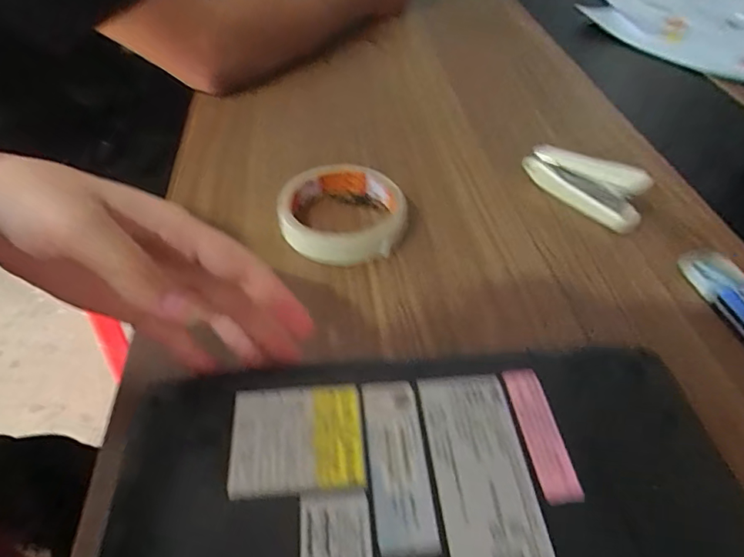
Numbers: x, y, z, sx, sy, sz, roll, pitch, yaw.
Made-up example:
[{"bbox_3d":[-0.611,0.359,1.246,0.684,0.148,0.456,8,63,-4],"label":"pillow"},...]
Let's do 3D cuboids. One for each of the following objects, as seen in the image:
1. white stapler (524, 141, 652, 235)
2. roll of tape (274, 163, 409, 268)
[{"bbox_3d":[0.161,-0.074,0.376,0.016,0.046,0.092,-31,55,-28],"label":"white stapler"},{"bbox_3d":[-0.020,-0.048,0.357,0.087,0.028,0.083,1,46,-1],"label":"roll of tape"}]

